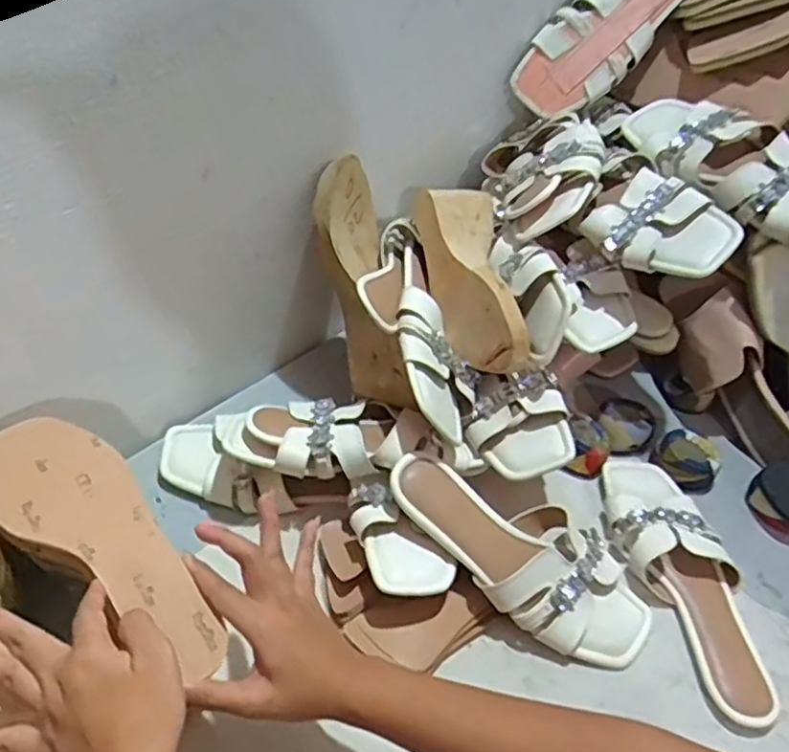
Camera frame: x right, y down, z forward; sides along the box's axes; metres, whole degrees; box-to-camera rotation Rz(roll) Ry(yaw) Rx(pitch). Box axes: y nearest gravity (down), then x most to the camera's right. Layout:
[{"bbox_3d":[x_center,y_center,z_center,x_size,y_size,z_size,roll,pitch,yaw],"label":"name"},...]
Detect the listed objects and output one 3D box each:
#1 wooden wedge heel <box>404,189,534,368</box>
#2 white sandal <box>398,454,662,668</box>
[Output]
[{"bbox_3d":[0.070,-0.098,0.652,0.086,0.070,0.204,-2,49,-5],"label":"wooden wedge heel"},{"bbox_3d":[0.108,0.147,0.575,0.247,0.048,0.102,34,54,8],"label":"white sandal"}]

